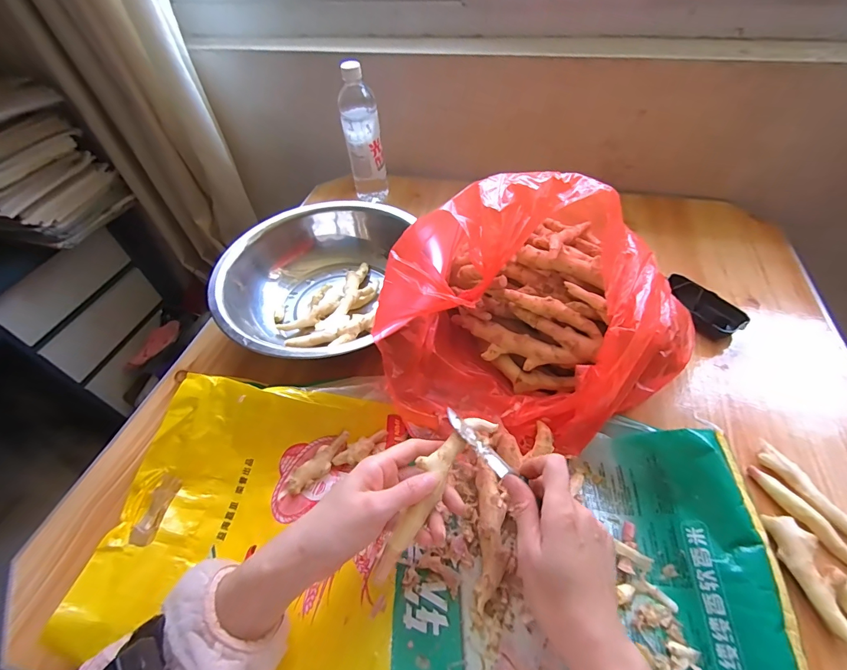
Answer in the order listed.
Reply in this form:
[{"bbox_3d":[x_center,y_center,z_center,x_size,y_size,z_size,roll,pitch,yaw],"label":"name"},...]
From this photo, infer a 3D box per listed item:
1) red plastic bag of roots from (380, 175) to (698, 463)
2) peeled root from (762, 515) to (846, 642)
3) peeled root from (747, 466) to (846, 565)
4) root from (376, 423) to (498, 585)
[{"bbox_3d":[0.111,-0.031,0.419,0.318,0.201,0.261,-24,53,-16],"label":"red plastic bag of roots"},{"bbox_3d":[0.337,0.210,0.325,0.038,0.020,0.109,-13,51,-7],"label":"peeled root"},{"bbox_3d":[0.354,0.167,0.361,0.013,0.014,0.100,-25,53,-16],"label":"peeled root"},{"bbox_3d":[0.008,0.133,0.335,0.032,0.023,0.160,27,64,23],"label":"root"}]

